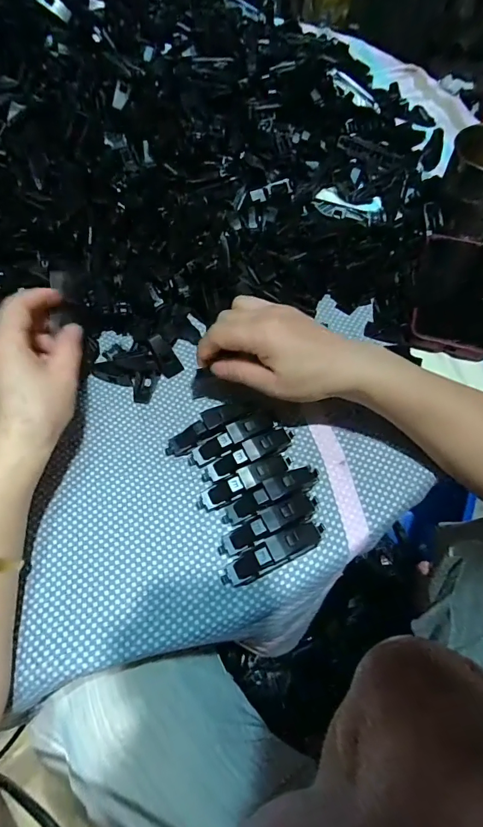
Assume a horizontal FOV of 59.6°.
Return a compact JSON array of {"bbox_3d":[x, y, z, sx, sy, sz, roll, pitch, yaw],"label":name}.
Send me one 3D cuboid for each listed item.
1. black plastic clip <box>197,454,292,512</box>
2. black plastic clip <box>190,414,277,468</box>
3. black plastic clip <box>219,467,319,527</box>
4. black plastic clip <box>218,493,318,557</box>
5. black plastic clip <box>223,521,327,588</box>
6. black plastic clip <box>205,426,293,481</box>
[{"bbox_3d":[0.003,0.054,0.332,0.079,0.020,0.020,-22,62,-9],"label":"black plastic clip"},{"bbox_3d":[-0.007,0.022,0.350,0.077,0.020,0.018,-23,62,-9],"label":"black plastic clip"},{"bbox_3d":[0.024,0.062,0.325,0.081,0.021,0.017,-26,63,-11],"label":"black plastic clip"},{"bbox_3d":[0.021,0.082,0.315,0.080,0.021,0.020,-24,63,-10],"label":"black plastic clip"},{"bbox_3d":[0.024,0.100,0.305,0.081,0.020,0.018,-24,63,-10],"label":"black plastic clip"},{"bbox_3d":[0.008,0.034,0.343,0.082,0.022,0.020,-29,64,-13],"label":"black plastic clip"}]

